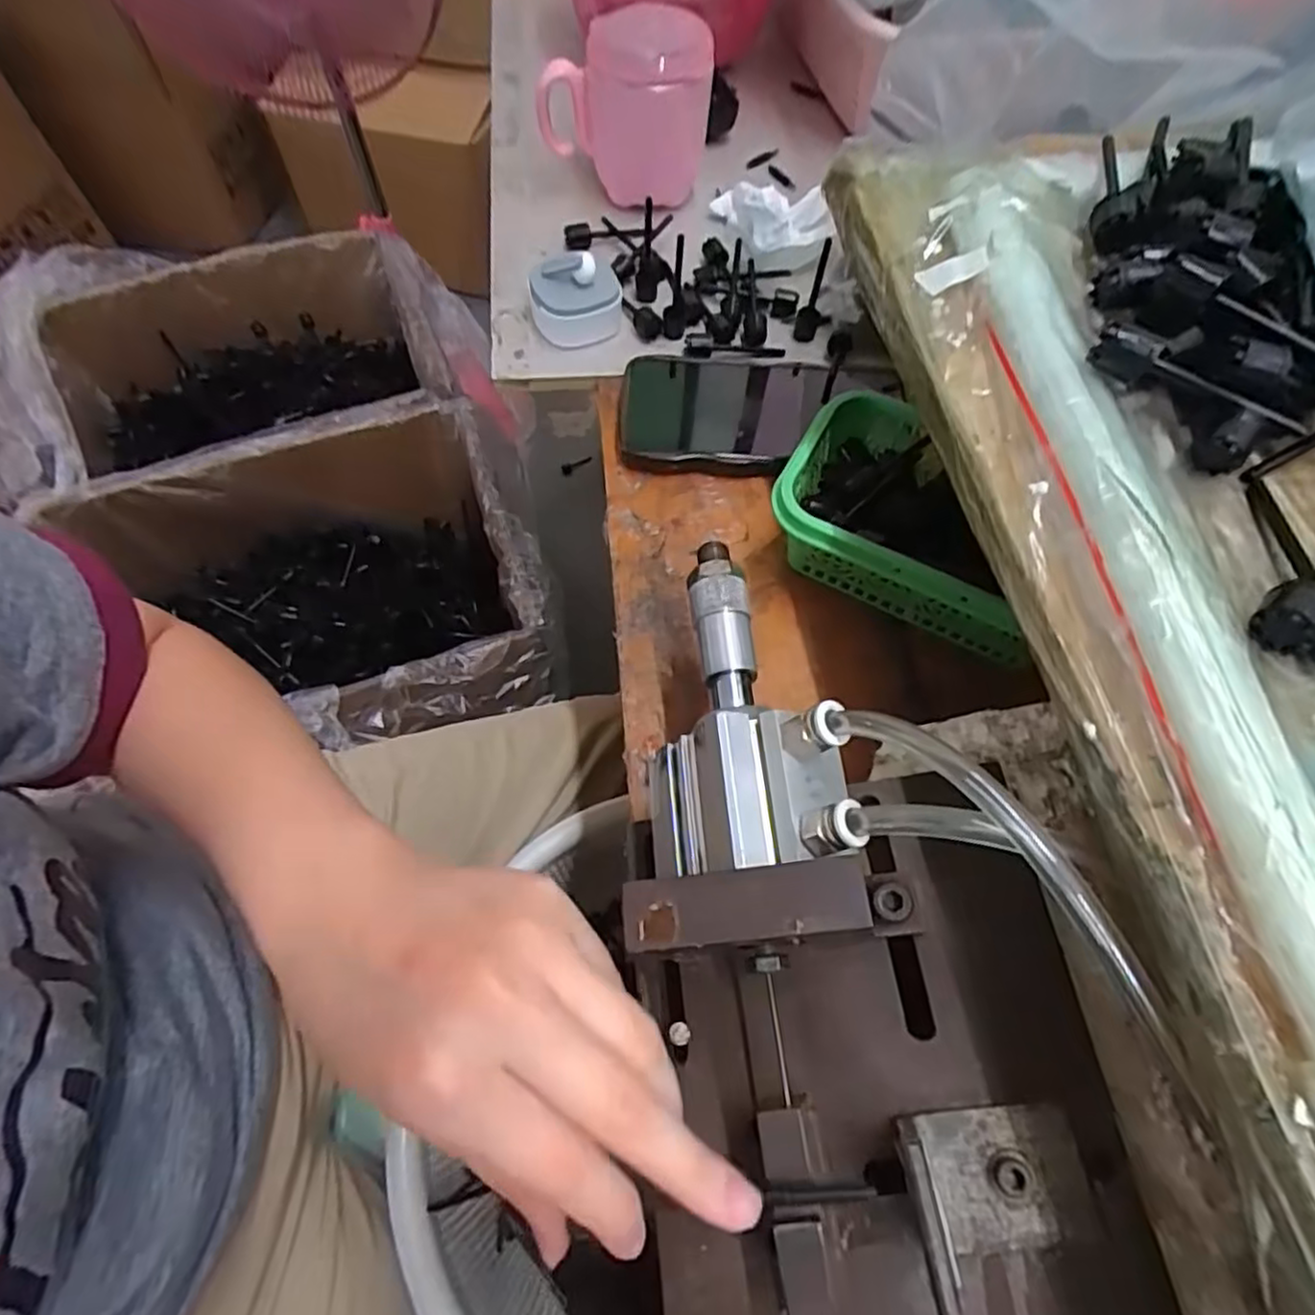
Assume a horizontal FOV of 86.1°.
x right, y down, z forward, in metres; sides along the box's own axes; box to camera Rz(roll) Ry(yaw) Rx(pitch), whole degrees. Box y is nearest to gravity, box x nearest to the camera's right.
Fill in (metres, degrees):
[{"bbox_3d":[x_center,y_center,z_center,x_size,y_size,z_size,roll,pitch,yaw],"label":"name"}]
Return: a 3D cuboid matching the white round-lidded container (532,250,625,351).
[{"bbox_3d":[-0.052,-0.222,0.430,0.053,0.040,0.044,-25,68,-14],"label":"white round-lidded container"}]

